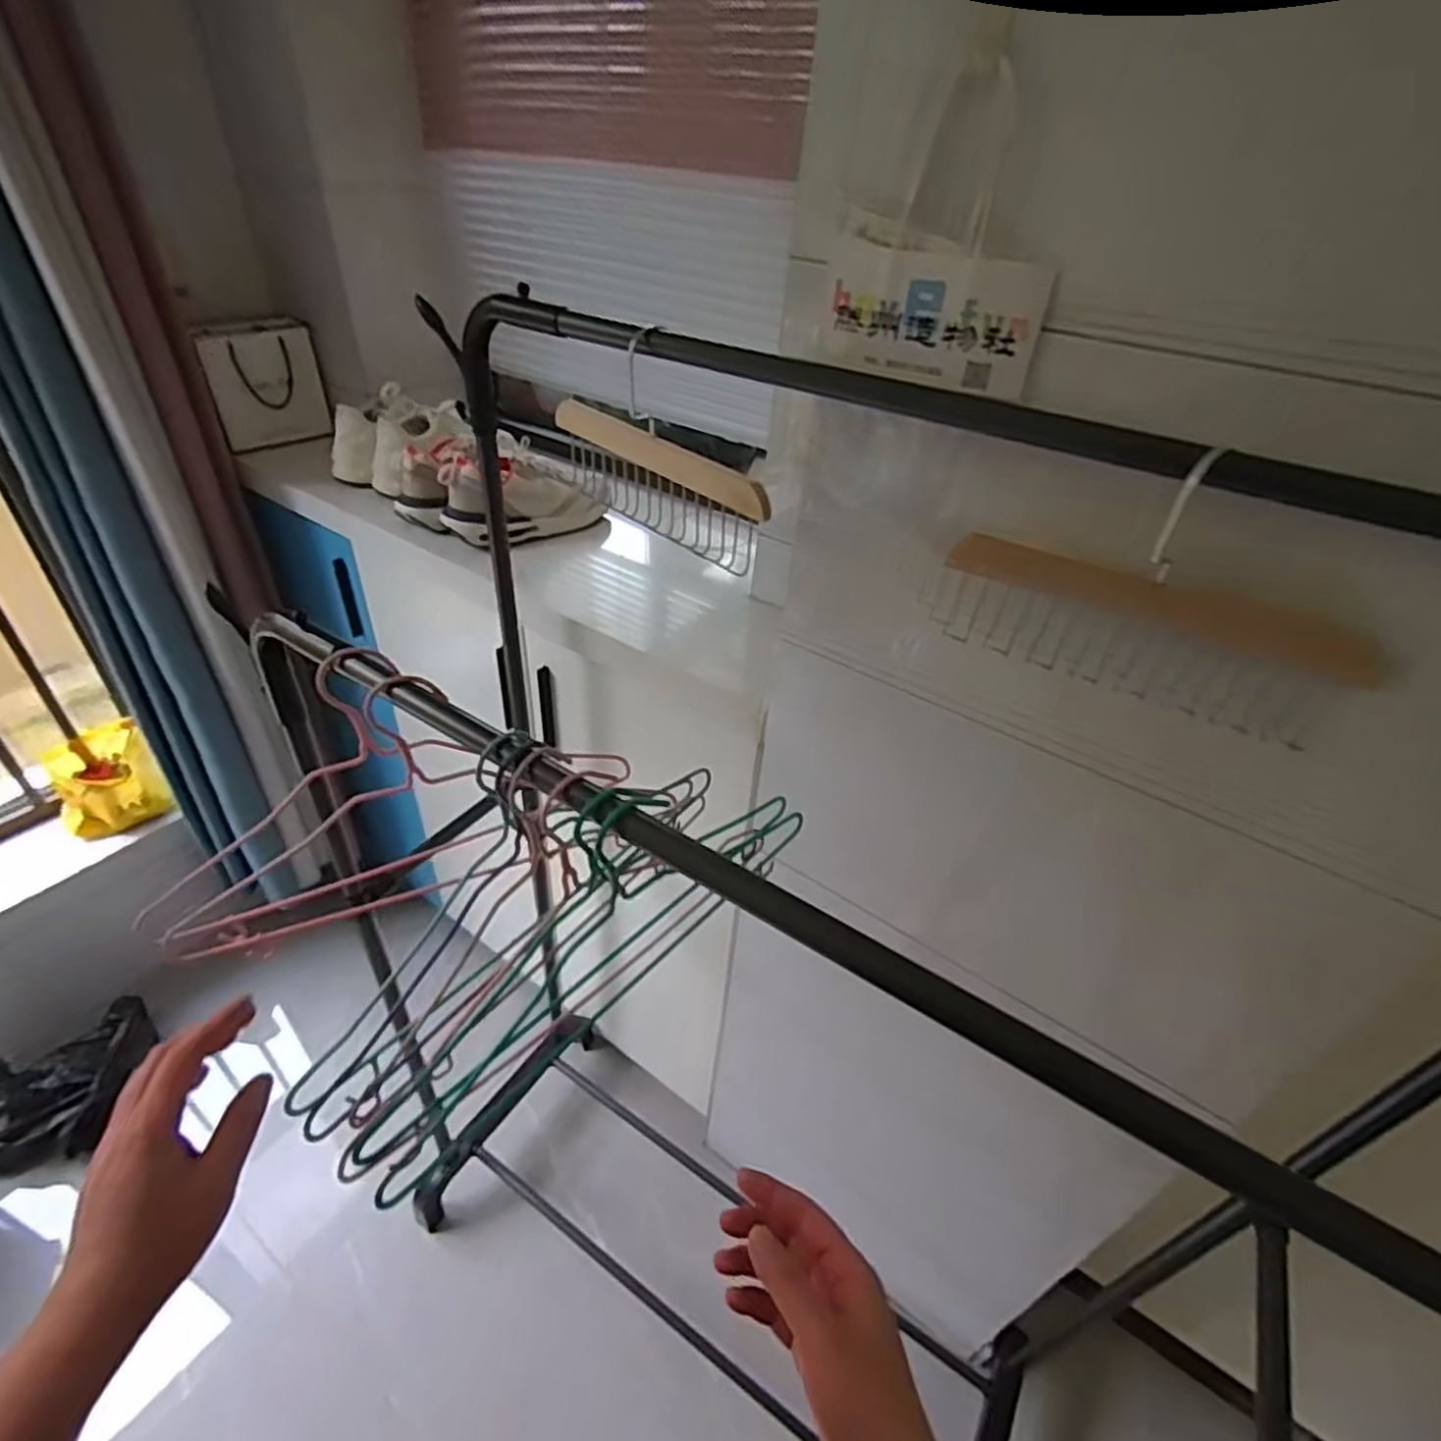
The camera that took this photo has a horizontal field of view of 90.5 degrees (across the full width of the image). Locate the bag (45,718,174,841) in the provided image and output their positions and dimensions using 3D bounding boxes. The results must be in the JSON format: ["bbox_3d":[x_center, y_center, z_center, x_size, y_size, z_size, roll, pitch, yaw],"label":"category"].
[{"bbox_3d":[-1.258,0.119,1.465,0.183,0.133,0.215,-28,48,-35],"label":"bag"}]

